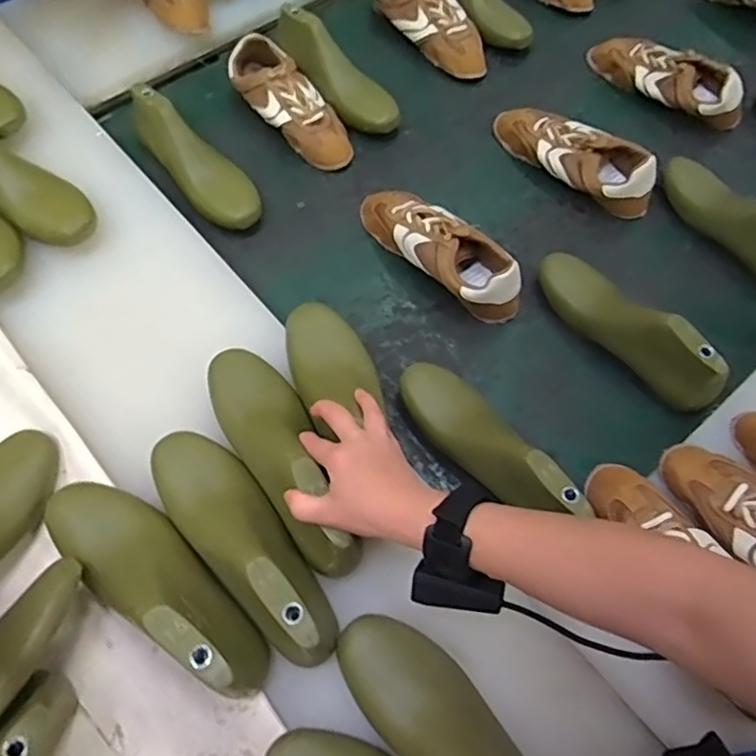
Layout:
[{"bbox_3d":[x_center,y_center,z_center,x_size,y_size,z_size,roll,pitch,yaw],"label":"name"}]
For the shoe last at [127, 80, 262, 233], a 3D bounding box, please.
[{"bbox_3d":[-0.234,-0.287,0.774,0.079,0.083,0.230,-35,70,-15],"label":"shoe last"}]

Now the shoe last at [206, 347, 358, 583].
[{"bbox_3d":[-0.090,0.065,0.555,0.074,0.076,0.238,-28,61,-12],"label":"shoe last"}]

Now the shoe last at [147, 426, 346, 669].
[{"bbox_3d":[-0.119,0.141,0.528,0.078,0.087,0.241,-36,70,-15],"label":"shoe last"}]

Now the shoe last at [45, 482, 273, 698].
[{"bbox_3d":[-0.187,0.166,0.506,0.244,0.087,0.071,35,70,15],"label":"shoe last"}]

